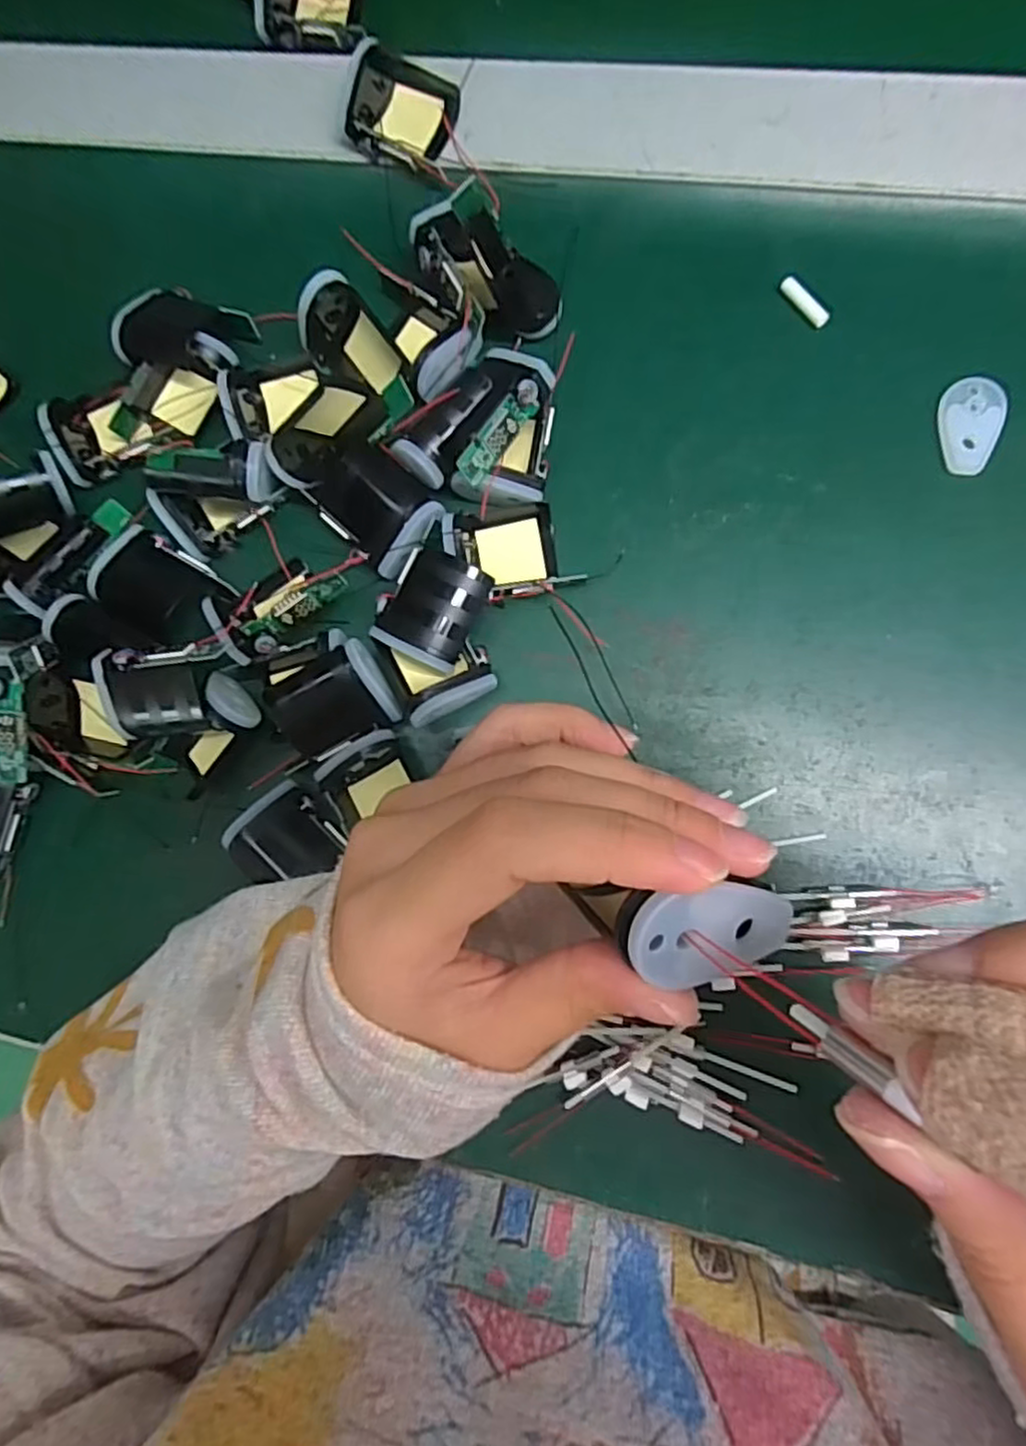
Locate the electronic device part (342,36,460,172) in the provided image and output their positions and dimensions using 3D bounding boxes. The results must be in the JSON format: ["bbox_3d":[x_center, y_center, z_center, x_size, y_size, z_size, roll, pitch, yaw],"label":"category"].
[{"bbox_3d":[-0.047,-0.256,0.297,0.043,0.019,0.039,28,90,9],"label":"electronic device part"}]

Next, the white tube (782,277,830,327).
[{"bbox_3d":[0.113,-0.163,0.276,0.006,0.004,0.023,-39,82,3],"label":"white tube"}]

